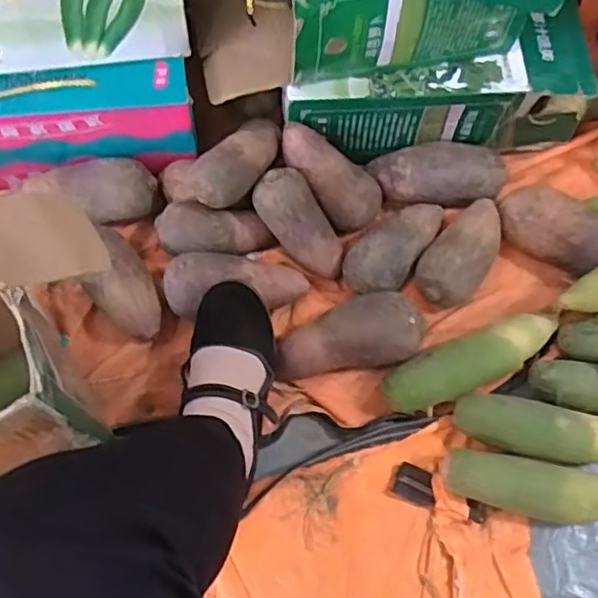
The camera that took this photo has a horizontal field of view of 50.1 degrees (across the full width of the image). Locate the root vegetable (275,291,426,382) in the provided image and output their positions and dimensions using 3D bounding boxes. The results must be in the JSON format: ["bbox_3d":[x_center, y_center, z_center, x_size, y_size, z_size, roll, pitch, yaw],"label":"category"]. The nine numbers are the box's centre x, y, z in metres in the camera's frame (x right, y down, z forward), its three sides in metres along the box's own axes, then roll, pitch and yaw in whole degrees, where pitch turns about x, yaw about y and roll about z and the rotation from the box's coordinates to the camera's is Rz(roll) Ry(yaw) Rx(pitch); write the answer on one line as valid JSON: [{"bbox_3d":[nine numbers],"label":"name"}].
[{"bbox_3d":[0.054,0.044,0.704,0.158,0.068,0.075,-12,70,-7],"label":"root vegetable"}]

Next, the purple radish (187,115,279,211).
[{"bbox_3d":[-0.068,-0.158,0.724,0.064,0.060,0.131,41,73,12],"label":"purple radish"}]

